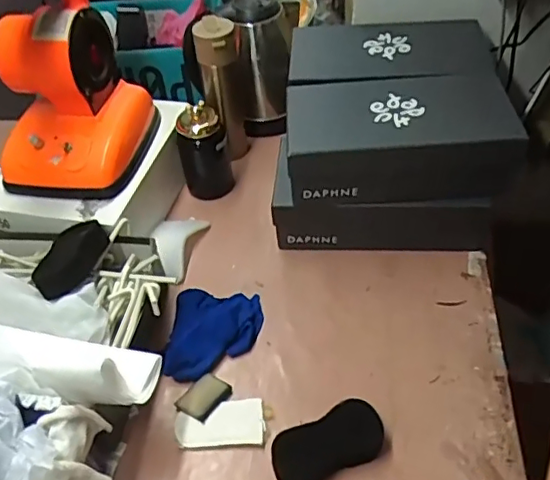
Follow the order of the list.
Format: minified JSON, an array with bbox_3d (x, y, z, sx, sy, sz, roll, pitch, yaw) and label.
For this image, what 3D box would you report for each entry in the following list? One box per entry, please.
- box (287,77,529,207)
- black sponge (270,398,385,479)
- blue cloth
[{"bbox_3d":[0.172,-0.149,0.802,0.301,0.099,0.172,-2,47,3],"label":"box"},{"bbox_3d":[0.059,0.228,0.640,0.128,0.032,0.057,-20,48,-14],"label":"black sponge"},{"bbox_3d":[-0.081,0.119,0.752,0.111,0.034,0.121,2,47,7],"label":"blue cloth"}]

